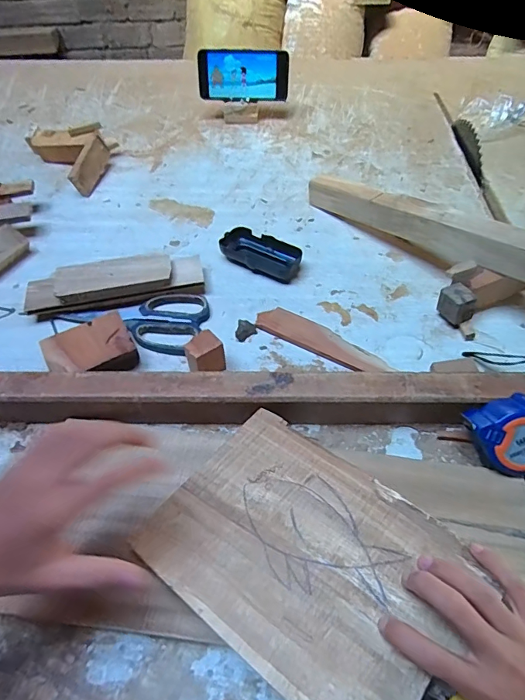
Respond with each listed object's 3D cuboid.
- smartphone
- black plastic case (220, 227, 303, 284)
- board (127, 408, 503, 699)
[{"bbox_3d":[-0.034,-0.506,0.815,0.164,0.080,0.013,1,37,0],"label":"smartphone"},{"bbox_3d":[-0.001,-0.131,0.600,0.107,0.029,0.054,23,56,19],"label":"black plastic case"},{"bbox_3d":[0.029,0.147,0.329,0.210,0.006,0.157,28,56,29],"label":"board"}]

